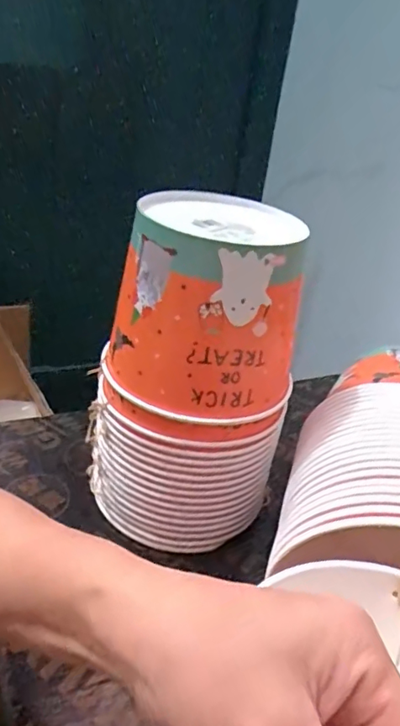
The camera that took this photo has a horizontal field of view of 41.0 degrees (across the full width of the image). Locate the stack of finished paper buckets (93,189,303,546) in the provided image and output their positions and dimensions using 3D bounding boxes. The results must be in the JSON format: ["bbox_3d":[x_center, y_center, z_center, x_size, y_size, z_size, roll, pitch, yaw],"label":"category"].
[{"bbox_3d":[-0.002,0.014,0.459,0.151,0.279,0.130,19,30,20],"label":"stack of finished paper buckets"}]

